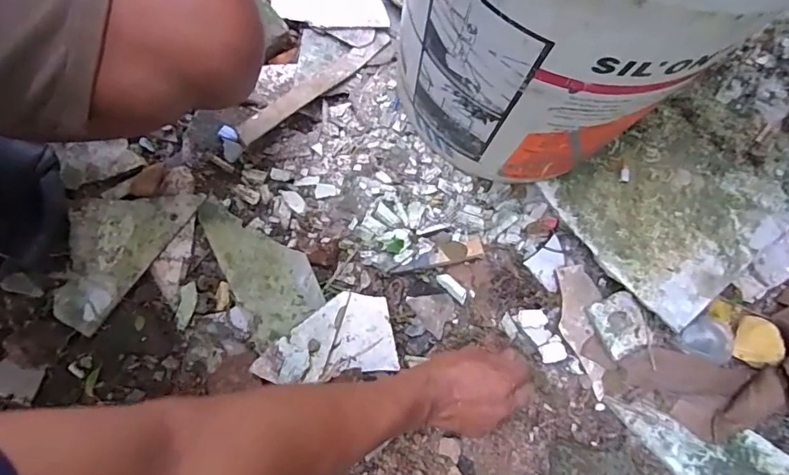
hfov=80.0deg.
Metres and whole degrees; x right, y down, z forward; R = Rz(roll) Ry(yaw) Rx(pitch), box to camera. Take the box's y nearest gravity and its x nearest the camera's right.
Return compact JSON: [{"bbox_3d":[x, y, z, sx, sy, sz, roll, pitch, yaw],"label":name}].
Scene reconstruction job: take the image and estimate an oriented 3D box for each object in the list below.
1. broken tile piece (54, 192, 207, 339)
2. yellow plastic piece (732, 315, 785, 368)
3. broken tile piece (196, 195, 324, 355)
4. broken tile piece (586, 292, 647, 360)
[{"bbox_3d":[-0.316,0.004,0.520,0.111,0.013,0.180,34,78,7],"label":"broken tile piece"},{"bbox_3d":[0.413,0.117,0.531,0.044,0.009,0.058,16,57,35],"label":"yellow plastic piece"},{"bbox_3d":[-0.146,0.026,0.517,0.088,0.011,0.173,-26,78,-7],"label":"broken tile piece"},{"bbox_3d":[0.253,0.096,0.524,0.056,0.018,0.062,-23,78,-7],"label":"broken tile piece"}]

